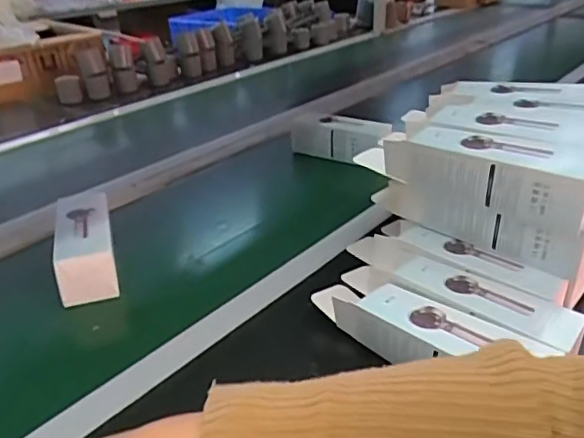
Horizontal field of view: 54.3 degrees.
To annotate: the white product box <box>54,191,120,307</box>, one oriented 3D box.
[{"bbox_3d":[-0.240,0.029,0.664,0.060,0.064,0.151,-10,28,-15],"label":"white product box"}]

